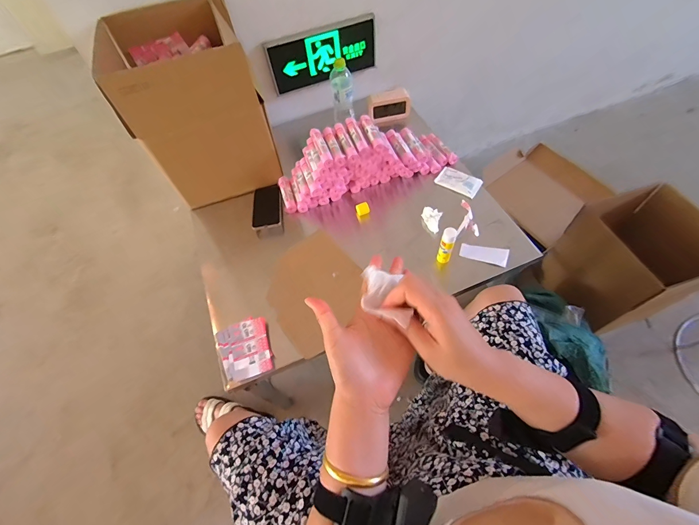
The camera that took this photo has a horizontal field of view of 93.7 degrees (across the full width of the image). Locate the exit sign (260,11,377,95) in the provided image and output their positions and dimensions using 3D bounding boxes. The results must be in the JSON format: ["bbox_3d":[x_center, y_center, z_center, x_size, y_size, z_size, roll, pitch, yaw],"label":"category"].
[{"bbox_3d":[-0.078,-0.633,1.007,0.340,0.148,0.026,-22,59,-9],"label":"exit sign"}]

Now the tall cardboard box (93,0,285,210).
[{"bbox_3d":[-0.394,-0.403,0.858,0.304,0.348,0.302,-22,59,-9],"label":"tall cardboard box"}]

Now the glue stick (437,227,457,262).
[{"bbox_3d":[0.229,-0.038,0.773,0.030,0.104,0.030,16,61,14],"label":"glue stick"}]

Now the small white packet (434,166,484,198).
[{"bbox_3d":[0.311,-0.234,0.932,0.122,0.006,0.078,35,67,23],"label":"small white packet"}]

